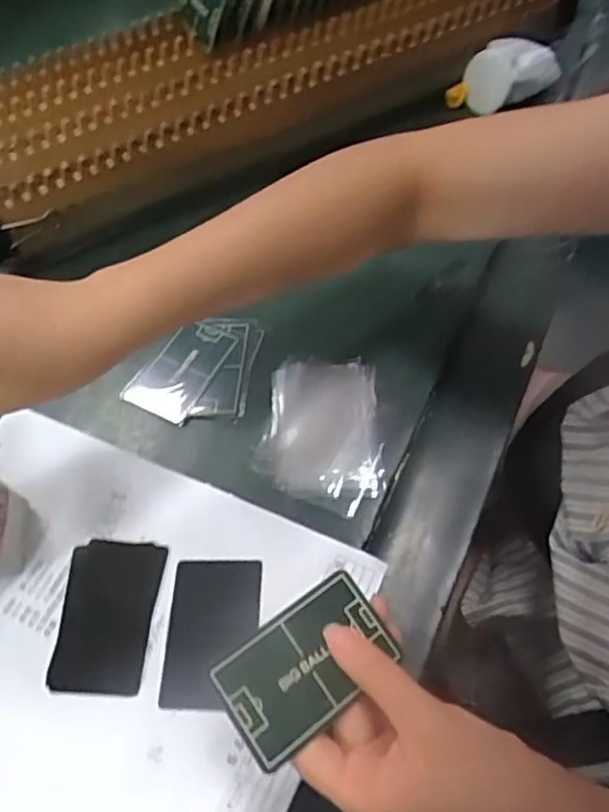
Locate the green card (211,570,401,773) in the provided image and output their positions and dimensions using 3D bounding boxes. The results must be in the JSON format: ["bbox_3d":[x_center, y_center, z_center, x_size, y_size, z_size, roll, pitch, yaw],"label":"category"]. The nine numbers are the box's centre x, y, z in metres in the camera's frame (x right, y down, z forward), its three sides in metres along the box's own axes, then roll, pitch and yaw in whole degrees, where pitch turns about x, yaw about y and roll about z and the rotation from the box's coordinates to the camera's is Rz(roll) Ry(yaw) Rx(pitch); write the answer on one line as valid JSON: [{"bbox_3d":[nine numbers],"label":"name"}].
[{"bbox_3d":[0.001,0.123,0.301,0.082,0.004,0.051,-32,74,-22],"label":"green card"}]

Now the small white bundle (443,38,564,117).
[{"bbox_3d":[0.186,-0.308,0.589,0.093,0.047,0.049,-25,60,-11],"label":"small white bundle"}]

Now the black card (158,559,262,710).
[{"bbox_3d":[-0.055,0.134,0.377,0.053,0.004,0.084,1,59,1],"label":"black card"}]

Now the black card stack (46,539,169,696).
[{"bbox_3d":[-0.120,0.127,0.385,0.059,0.005,0.089,1,59,5],"label":"black card stack"}]

